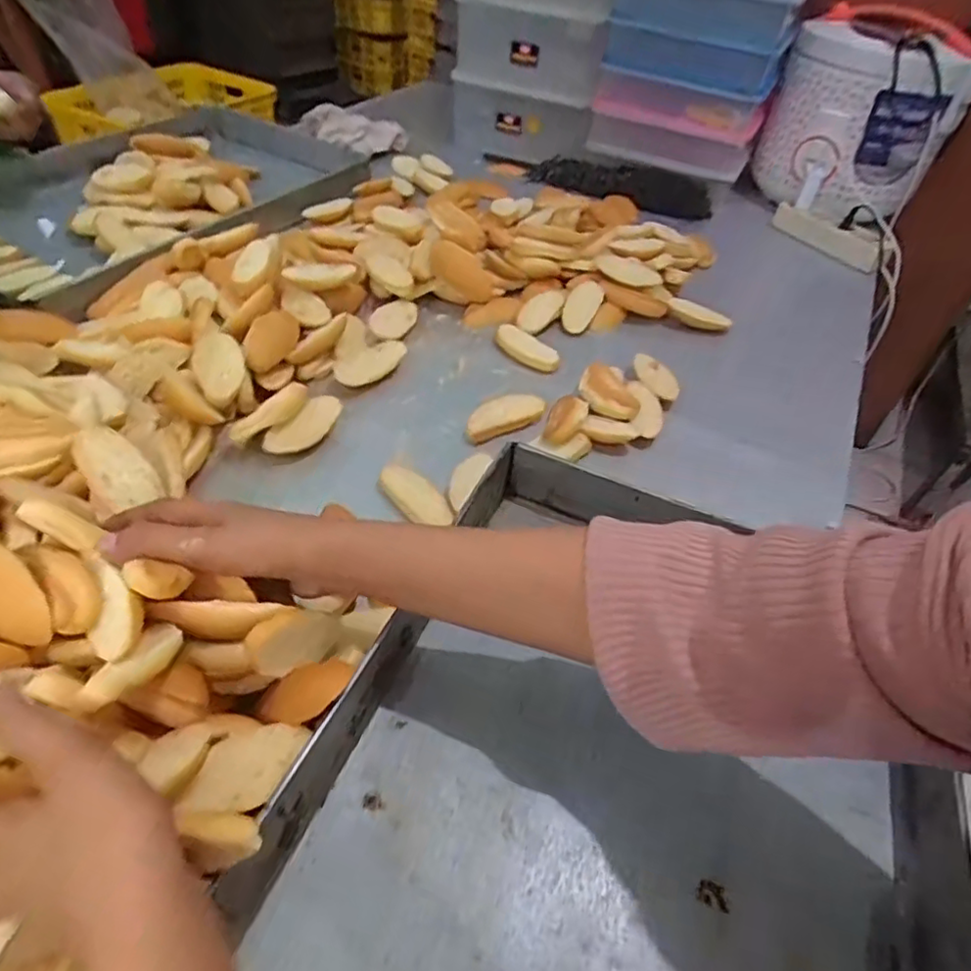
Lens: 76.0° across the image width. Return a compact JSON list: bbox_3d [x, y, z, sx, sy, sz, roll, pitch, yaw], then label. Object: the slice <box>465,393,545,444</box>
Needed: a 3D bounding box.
[{"bbox_3d":[0.021,-0.072,0.650,0.090,0.027,0.032,-19,50,-24],"label":"slice"}]

